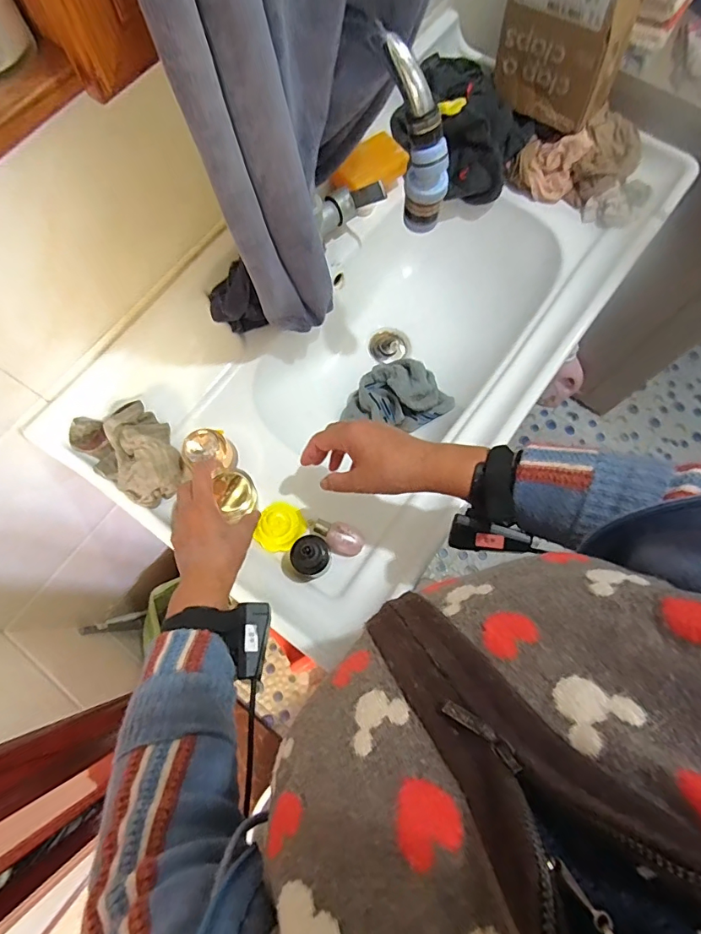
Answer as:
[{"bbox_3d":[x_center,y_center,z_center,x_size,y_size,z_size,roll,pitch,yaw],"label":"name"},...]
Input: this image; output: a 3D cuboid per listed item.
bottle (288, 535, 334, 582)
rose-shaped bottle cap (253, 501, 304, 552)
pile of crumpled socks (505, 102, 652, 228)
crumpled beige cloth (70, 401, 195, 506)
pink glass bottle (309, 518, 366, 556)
[{"bbox_3d":[-0.046,0.103,0.544,0.046,0.071,0.044,0,74,-1],"label":"bottle"},{"bbox_3d":[-0.089,0.074,0.594,0.060,0.037,0.063,21,75,5],"label":"rose-shaped bottle cap"},{"bbox_3d":[0.362,-0.471,0.728,0.208,0.065,0.141,23,75,6],"label":"pile of crumpled socks"},{"bbox_3d":[-0.272,-0.022,0.591,0.096,0.057,0.141,-44,79,-12],"label":"crumpled beige cloth"},{"bbox_3d":[-0.017,0.086,0.597,0.071,0.030,0.037,31,76,8],"label":"pink glass bottle"}]

